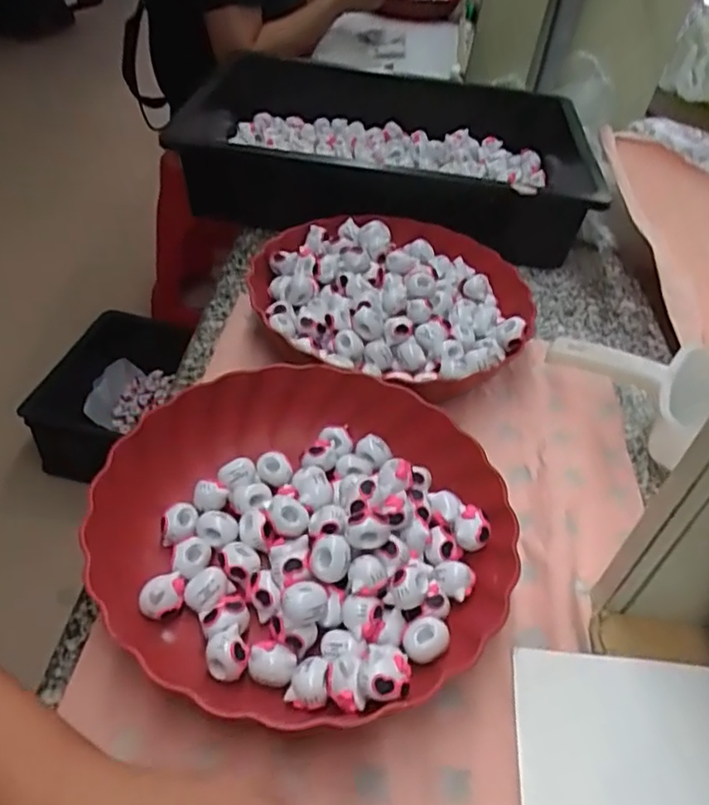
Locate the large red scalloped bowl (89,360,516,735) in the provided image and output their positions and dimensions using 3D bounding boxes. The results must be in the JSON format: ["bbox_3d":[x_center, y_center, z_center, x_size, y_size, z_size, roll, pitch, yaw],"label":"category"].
[{"bbox_3d":[-0.024,0.071,0.397,0.232,0.053,0.224,4,44,-3],"label":"large red scalloped bowl"}]

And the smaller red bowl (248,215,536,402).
[{"bbox_3d":[0.029,-0.086,0.563,0.222,0.059,0.231,4,44,-3],"label":"smaller red bowl"}]

